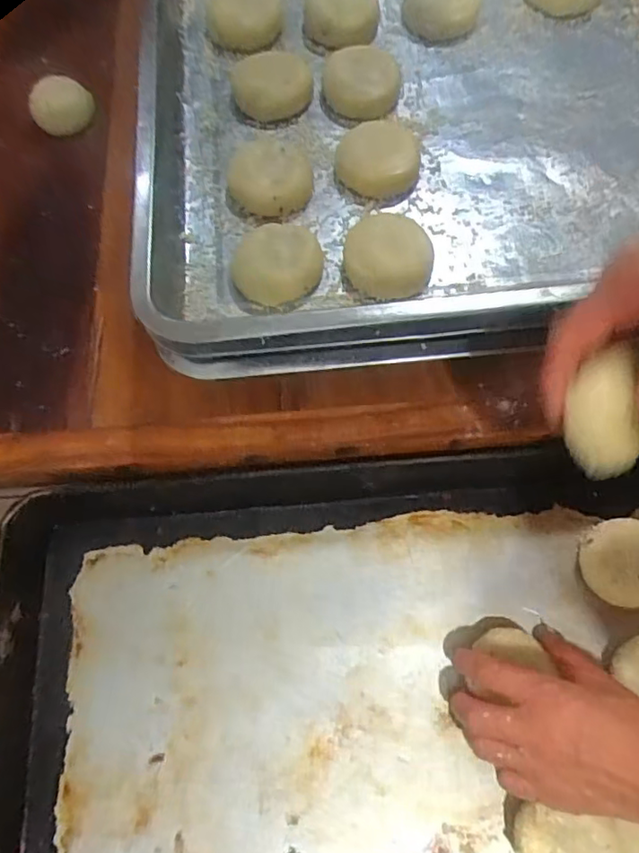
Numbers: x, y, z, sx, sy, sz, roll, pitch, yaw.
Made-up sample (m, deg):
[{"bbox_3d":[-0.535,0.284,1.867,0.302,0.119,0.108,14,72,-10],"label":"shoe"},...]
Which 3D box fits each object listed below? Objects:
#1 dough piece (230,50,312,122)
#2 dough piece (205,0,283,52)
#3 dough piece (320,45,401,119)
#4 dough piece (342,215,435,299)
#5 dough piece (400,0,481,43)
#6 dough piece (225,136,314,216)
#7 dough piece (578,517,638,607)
[{"bbox_3d":[-0.038,-0.272,0.465,0.061,0.021,0.062,-1,69,1],"label":"dough piece"},{"bbox_3d":[-0.063,-0.342,0.500,0.061,0.016,0.071,-6,69,-1],"label":"dough piece"},{"bbox_3d":[0.033,-0.277,0.466,0.060,0.023,0.071,1,69,2],"label":"dough piece"},{"bbox_3d":[0.046,-0.116,0.398,0.061,0.017,0.057,-1,69,1],"label":"dough piece"},{"bbox_3d":[0.102,-0.356,0.505,0.063,0.018,0.080,10,70,6],"label":"dough piece"},{"bbox_3d":[-0.037,-0.186,0.430,0.059,0.017,0.070,-5,69,0],"label":"dough piece"},{"bbox_3d":[0.215,0.096,0.423,0.057,0.024,0.059,-1,69,1],"label":"dough piece"}]

